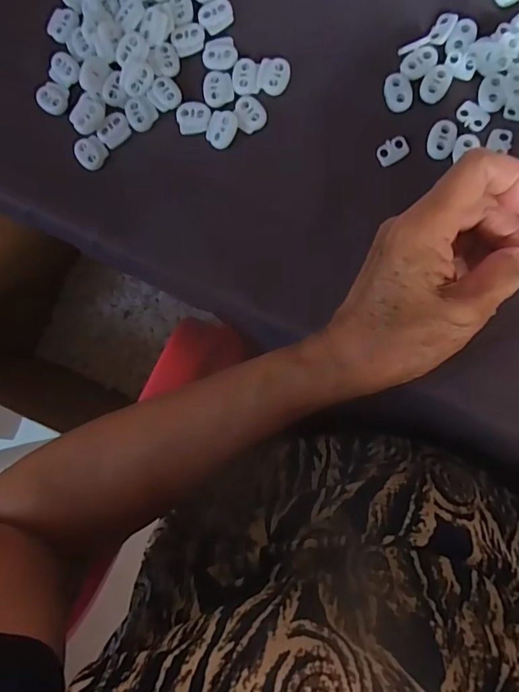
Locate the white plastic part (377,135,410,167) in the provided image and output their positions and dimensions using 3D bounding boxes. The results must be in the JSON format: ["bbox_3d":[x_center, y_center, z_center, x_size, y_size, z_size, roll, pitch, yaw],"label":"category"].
[{"bbox_3d":[0.080,-0.118,0.290,0.019,0.004,0.013,-28,84,7],"label":"white plastic part"}]

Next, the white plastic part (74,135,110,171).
[{"bbox_3d":[-0.112,-0.128,0.321,0.021,0.006,0.020,0,88,8],"label":"white plastic part"}]

